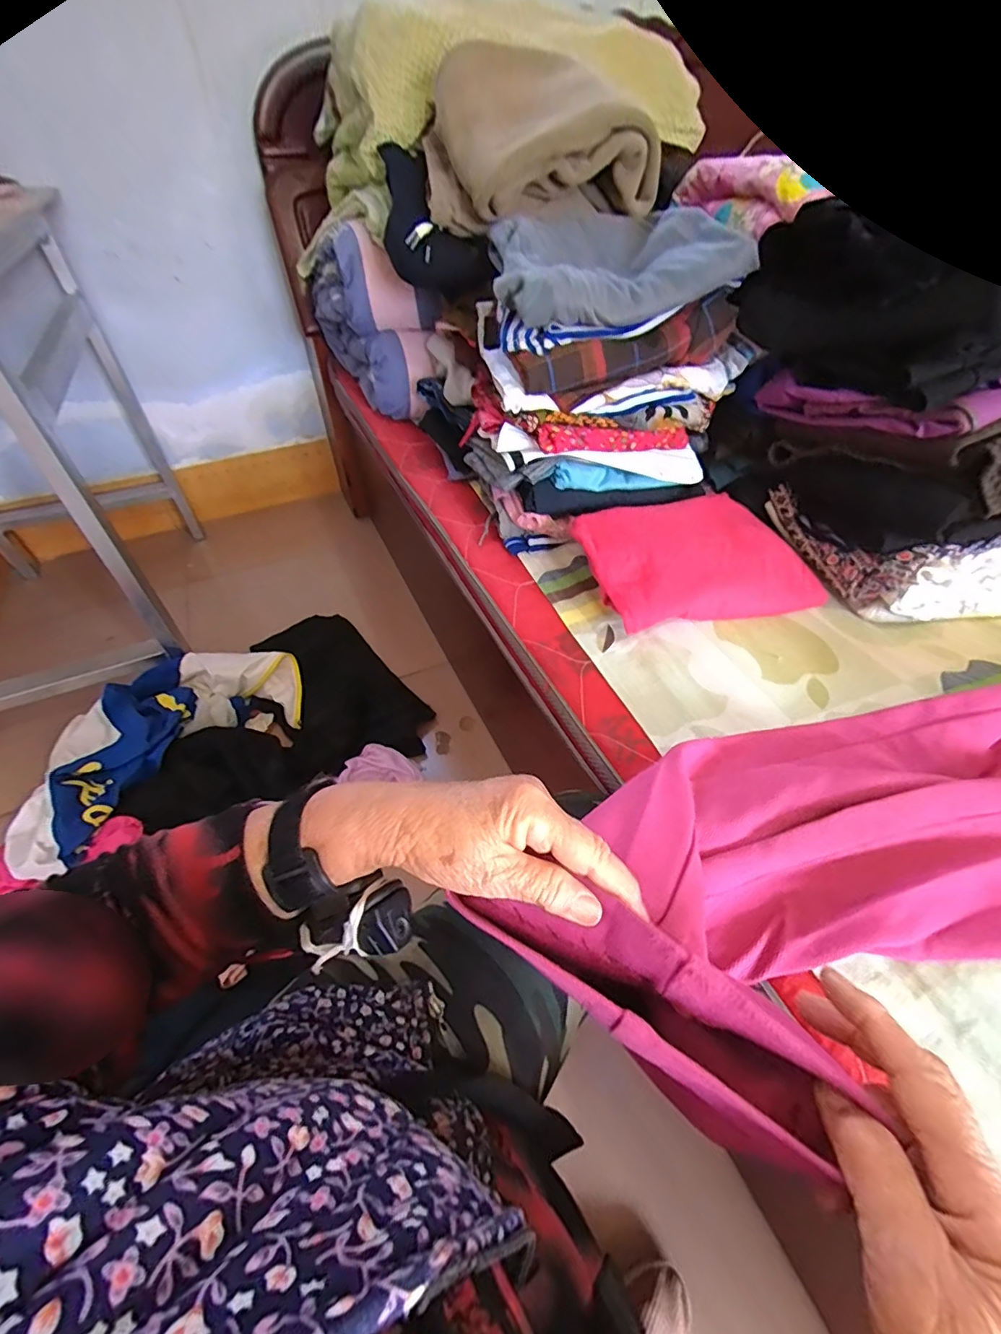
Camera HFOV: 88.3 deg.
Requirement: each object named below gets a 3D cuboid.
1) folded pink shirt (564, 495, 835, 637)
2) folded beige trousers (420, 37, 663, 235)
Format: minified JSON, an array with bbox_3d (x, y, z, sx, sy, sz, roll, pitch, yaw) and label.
[{"bbox_3d":[0.225,-0.129,0.608,0.265,0.063,0.185,-16,48,-13],"label":"folded pink shirt"},{"bbox_3d":[0.053,-0.691,0.678,0.306,0.152,0.171,-4,48,-2],"label":"folded beige trousers"}]

